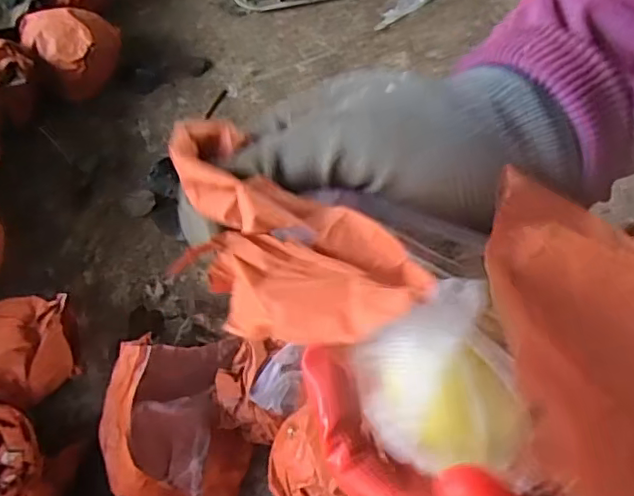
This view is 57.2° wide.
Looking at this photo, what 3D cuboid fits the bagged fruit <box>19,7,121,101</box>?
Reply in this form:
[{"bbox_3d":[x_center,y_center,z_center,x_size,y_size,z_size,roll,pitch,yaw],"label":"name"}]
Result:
[{"bbox_3d":[-0.252,-0.211,0.622,0.092,0.085,0.086,-31,67,-10],"label":"bagged fruit"}]

